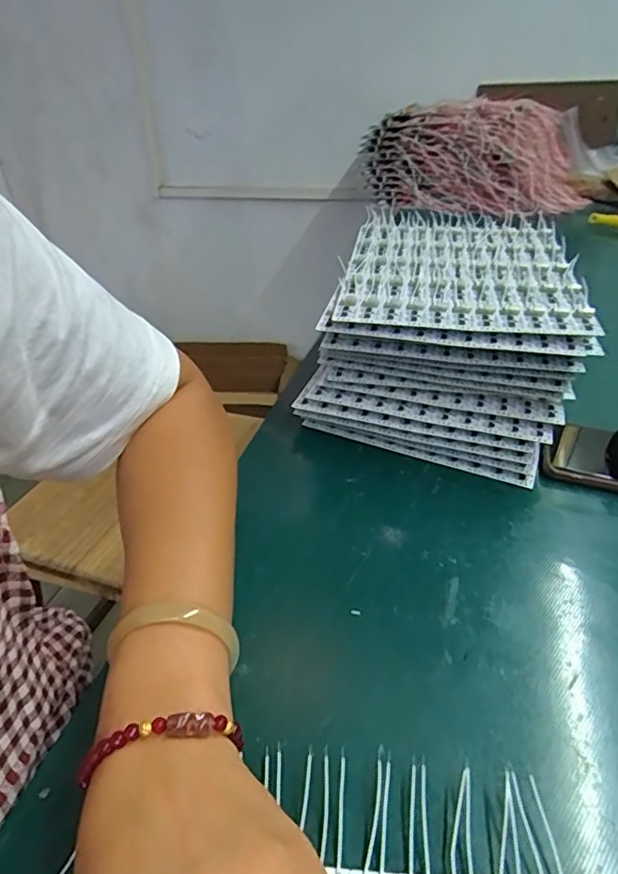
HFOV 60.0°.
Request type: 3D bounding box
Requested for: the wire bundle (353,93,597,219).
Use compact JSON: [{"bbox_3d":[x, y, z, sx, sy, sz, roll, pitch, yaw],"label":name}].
[{"bbox_3d":[0.316,-0.567,1.086,0.434,0.184,0.150,15,42,24],"label":"wire bundle"}]

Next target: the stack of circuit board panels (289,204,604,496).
[{"bbox_3d":[0.139,-0.107,0.520,0.218,0.127,0.274,14,38,18],"label":"stack of circuit board panels"}]

